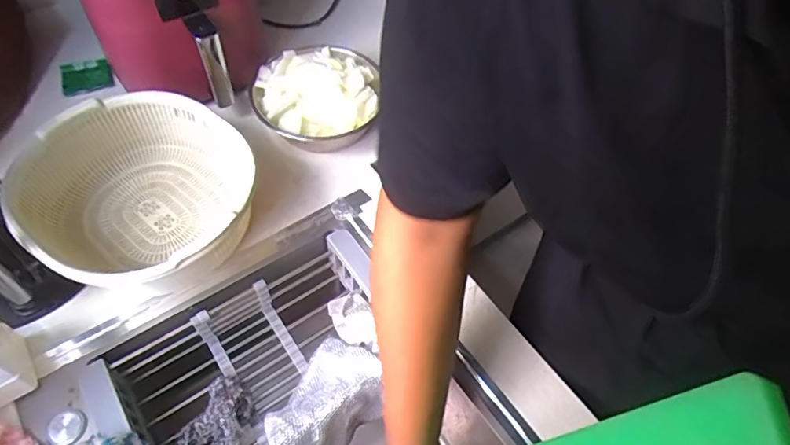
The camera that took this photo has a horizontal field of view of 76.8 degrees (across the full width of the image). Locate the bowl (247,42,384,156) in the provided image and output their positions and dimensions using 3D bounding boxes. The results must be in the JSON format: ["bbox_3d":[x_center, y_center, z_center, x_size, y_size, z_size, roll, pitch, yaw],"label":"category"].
[{"bbox_3d":[-0.127,-0.193,0.794,0.185,0.095,0.184,2,55,-3],"label":"bowl"}]

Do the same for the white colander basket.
[{"bbox_3d":[-0.332,-0.024,0.651,0.255,0.137,0.265,2,55,-3],"label":"white colander basket"}]

